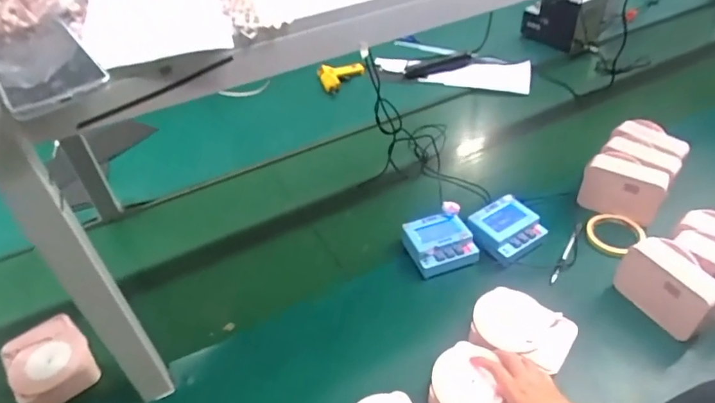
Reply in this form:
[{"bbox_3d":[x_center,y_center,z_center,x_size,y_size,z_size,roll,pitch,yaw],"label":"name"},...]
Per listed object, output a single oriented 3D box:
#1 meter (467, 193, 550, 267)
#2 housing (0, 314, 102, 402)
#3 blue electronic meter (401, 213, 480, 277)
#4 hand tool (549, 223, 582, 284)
[{"bbox_3d":[0.259,0.047,0.843,0.119,0.042,0.104,-27,45,-23],"label":"meter"},{"bbox_3d":[-0.445,0.235,0.702,0.100,0.054,0.114,-31,47,-26],"label":"housing"},{"bbox_3d":[0.144,0.071,0.835,0.107,0.042,0.096,-13,42,-8],"label":"blue electronic meter"},{"bbox_3d":[0.358,0.089,0.832,0.010,0.017,0.146,23,48,28],"label":"hand tool"}]

